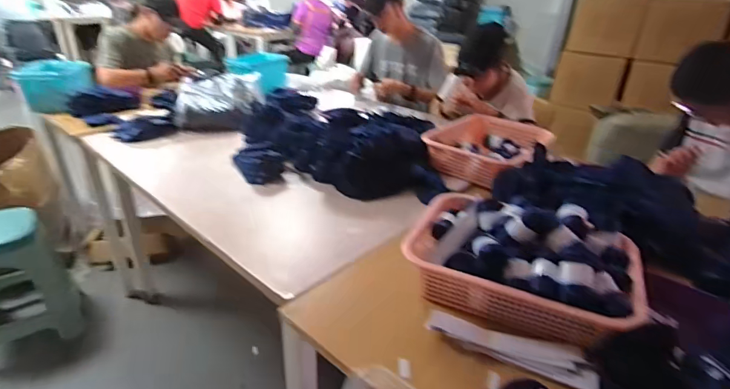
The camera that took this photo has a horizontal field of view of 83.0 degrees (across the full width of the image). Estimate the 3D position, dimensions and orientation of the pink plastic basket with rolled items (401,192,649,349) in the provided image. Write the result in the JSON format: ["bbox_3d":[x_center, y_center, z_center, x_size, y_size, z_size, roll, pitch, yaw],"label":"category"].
[{"bbox_3d":[0.280,0.106,0.761,0.384,0.149,0.230,16,30,23],"label":"pink plastic basket with rolled items"}]

